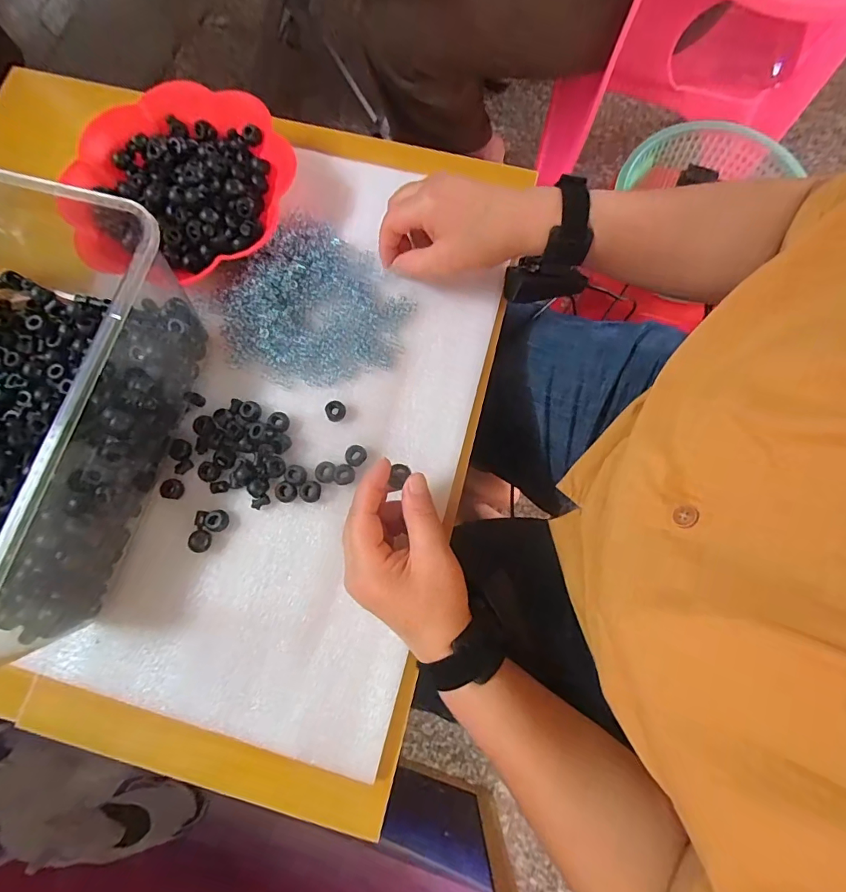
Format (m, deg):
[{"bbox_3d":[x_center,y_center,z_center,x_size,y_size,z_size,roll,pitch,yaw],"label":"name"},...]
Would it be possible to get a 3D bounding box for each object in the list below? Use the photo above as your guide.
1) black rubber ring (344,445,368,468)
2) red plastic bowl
[{"bbox_3d":[-0.057,0.008,0.384,0.017,0.010,0.017,0,77,1],"label":"black rubber ring"},{"bbox_3d":[-0.222,-0.240,0.423,0.191,0.036,0.187,0,77,1],"label":"red plastic bowl"}]

